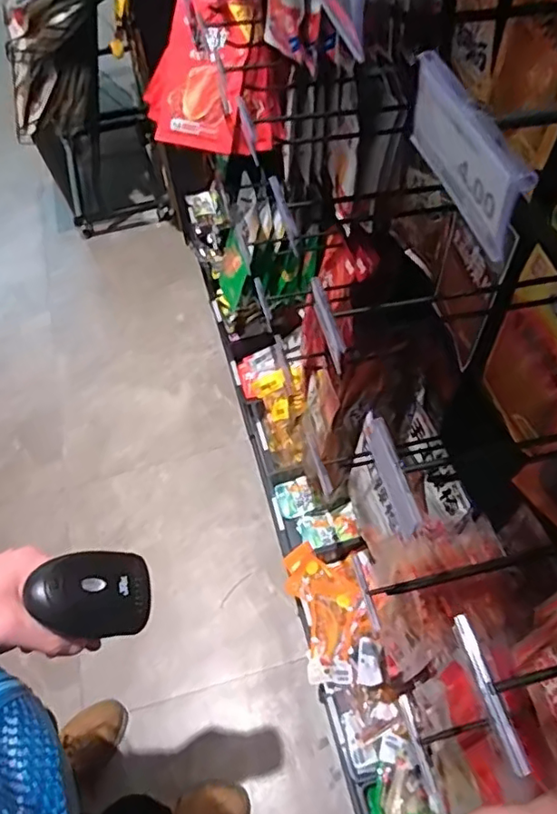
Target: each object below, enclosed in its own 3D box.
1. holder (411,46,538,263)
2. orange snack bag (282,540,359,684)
[{"bbox_3d":[0.082,-0.115,0.259,0.008,0.043,0.100,-15,58,-7],"label":"holder"},{"bbox_3d":[0.098,0.424,1.181,0.145,0.055,0.265,-6,57,-2],"label":"orange snack bag"}]

